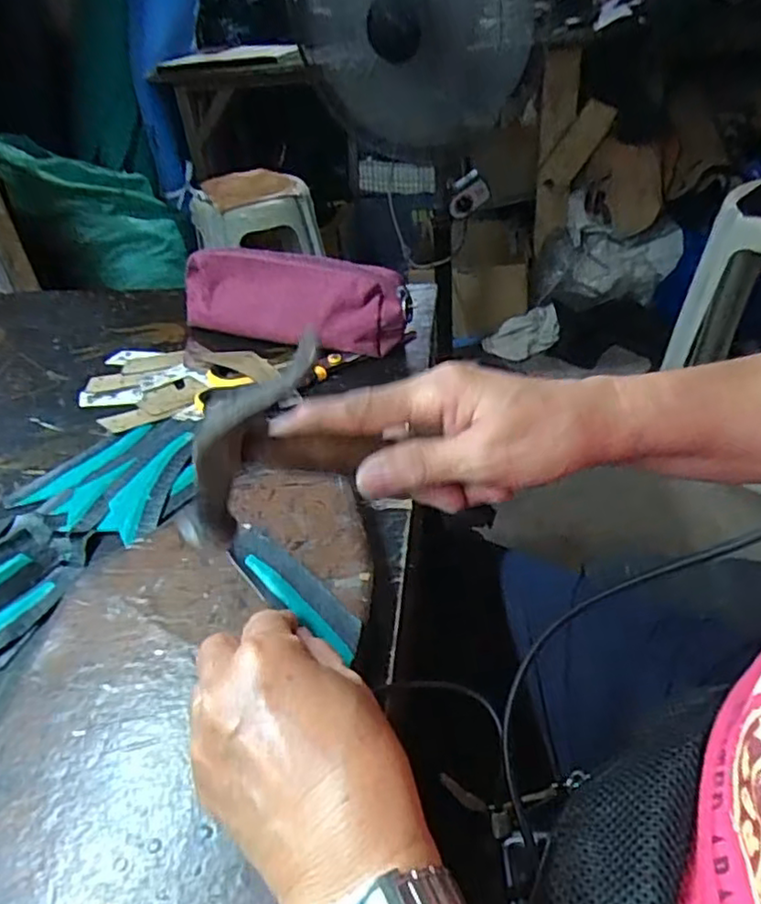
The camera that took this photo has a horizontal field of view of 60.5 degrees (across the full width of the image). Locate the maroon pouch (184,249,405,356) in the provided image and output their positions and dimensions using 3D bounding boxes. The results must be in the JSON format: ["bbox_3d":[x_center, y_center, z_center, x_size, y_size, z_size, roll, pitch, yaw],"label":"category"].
[{"bbox_3d":[-0.079,-0.142,0.609,0.225,0.077,0.055,11,15,22],"label":"maroon pouch"}]

